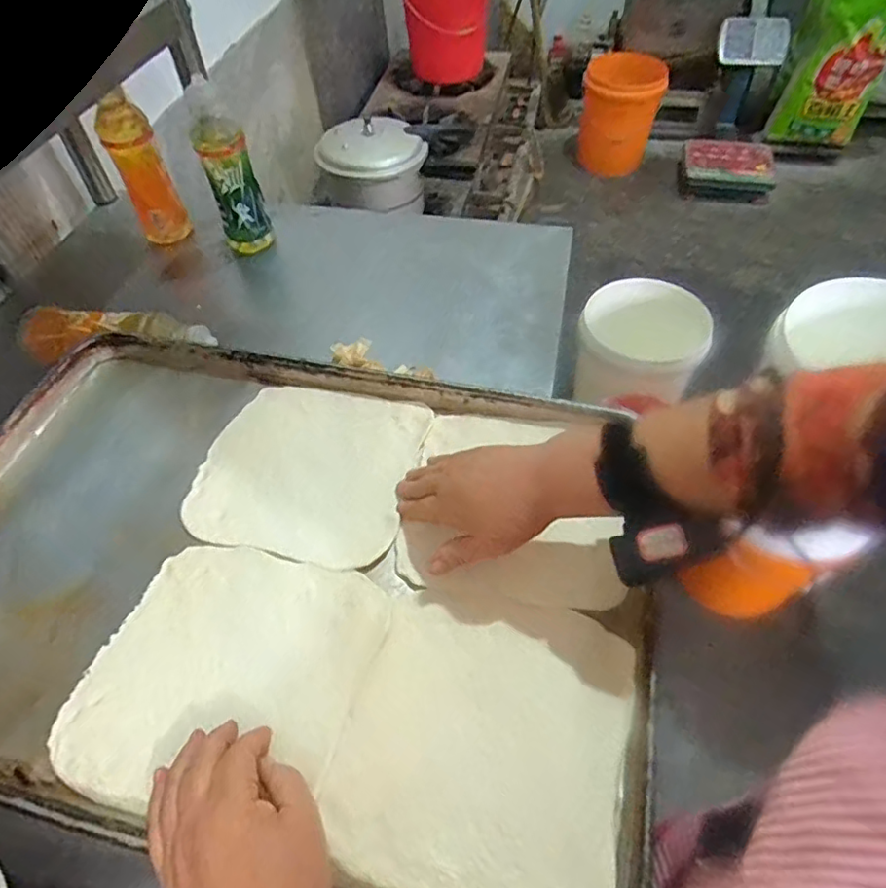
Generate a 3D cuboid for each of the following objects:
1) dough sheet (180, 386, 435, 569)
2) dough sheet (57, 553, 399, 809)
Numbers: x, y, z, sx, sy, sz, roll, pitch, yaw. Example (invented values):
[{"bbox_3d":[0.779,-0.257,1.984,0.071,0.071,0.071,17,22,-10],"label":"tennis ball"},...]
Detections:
[{"bbox_3d":[-0.122,0.020,0.547,0.188,0.007,0.180,9,53,9],"label":"dough sheet"},{"bbox_3d":[-0.156,0.167,0.435,0.190,0.012,0.185,13,54,12],"label":"dough sheet"}]

